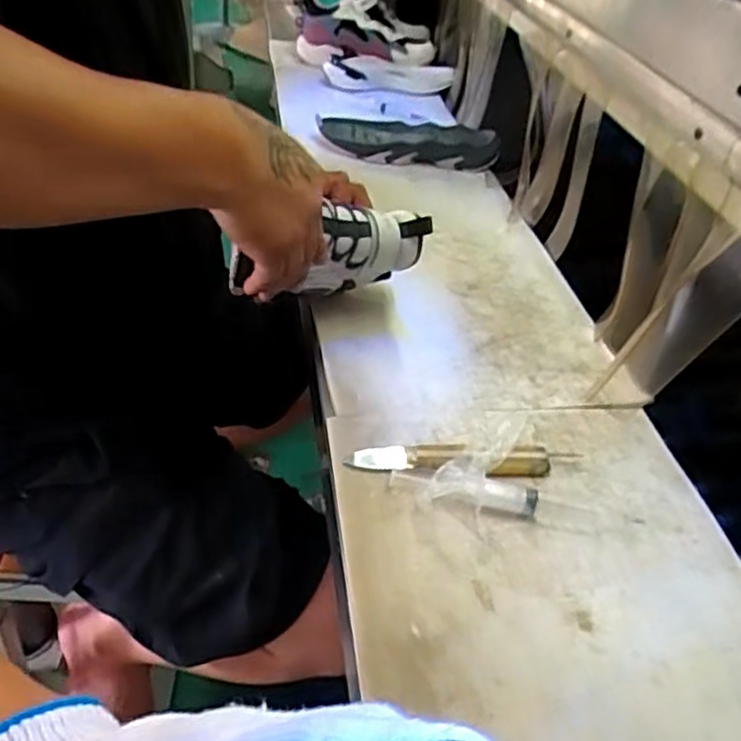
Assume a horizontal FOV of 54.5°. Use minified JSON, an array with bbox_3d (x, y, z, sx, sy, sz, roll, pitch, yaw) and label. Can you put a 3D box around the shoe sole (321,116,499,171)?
[{"bbox_3d":[0.060,-0.361,1.136,0.279,0.045,0.121,7,38,0],"label":"shoe sole"}]

